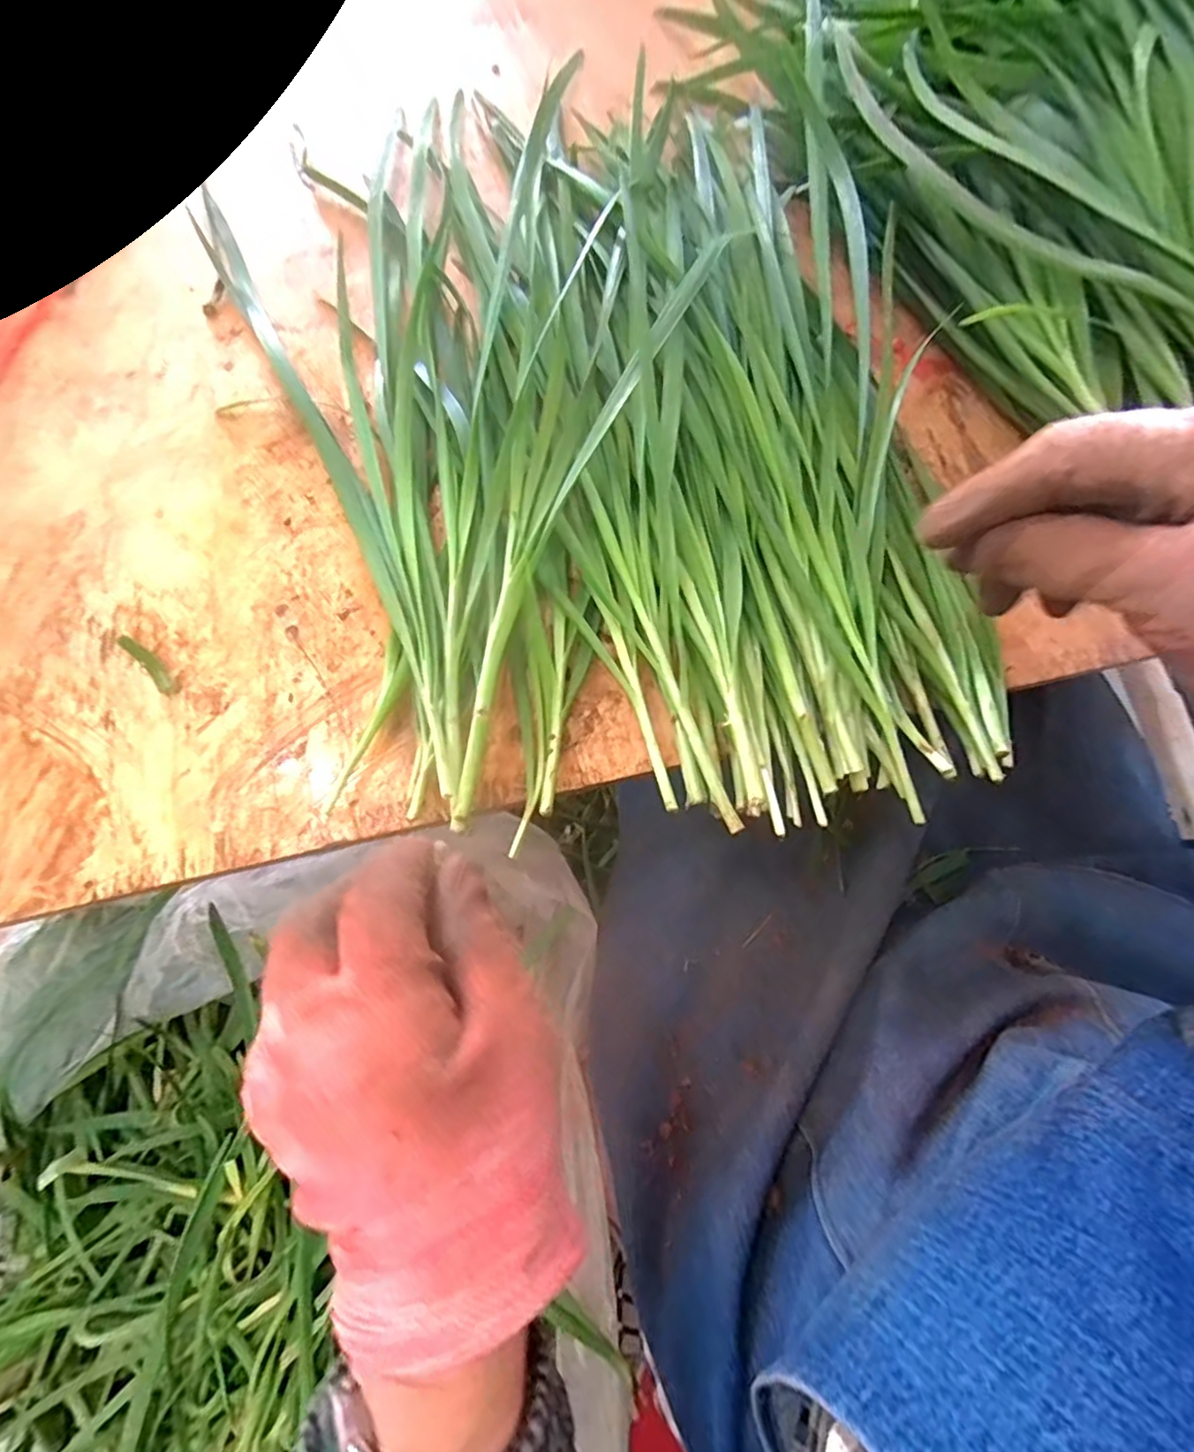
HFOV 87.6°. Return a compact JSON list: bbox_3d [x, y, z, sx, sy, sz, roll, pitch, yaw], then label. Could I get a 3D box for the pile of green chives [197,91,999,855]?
[{"bbox_3d":[-0.002,-0.164,0.311,0.295,0.050,0.443,-15,74,-8],"label":"pile of green chives"}]

